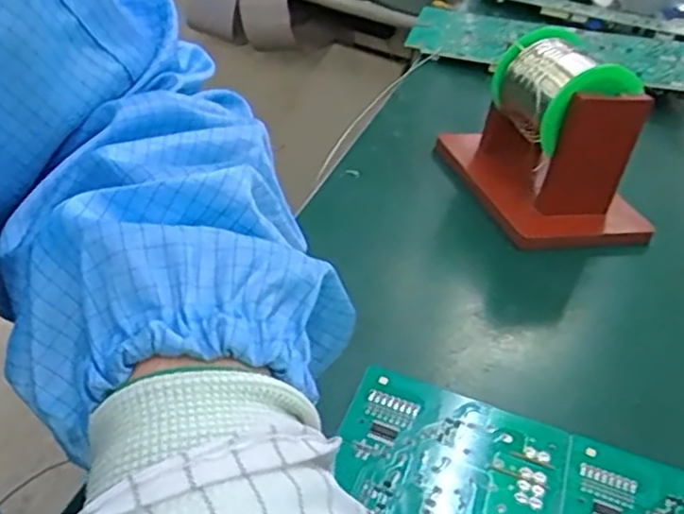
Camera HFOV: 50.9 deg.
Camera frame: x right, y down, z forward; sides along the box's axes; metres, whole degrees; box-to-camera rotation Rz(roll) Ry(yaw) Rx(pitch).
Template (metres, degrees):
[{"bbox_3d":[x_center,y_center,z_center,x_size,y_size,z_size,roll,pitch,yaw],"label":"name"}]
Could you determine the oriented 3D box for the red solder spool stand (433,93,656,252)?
[{"bbox_3d":[0.134,-0.077,0.470,0.090,0.091,0.134,-2,37,-19],"label":"red solder spool stand"}]

